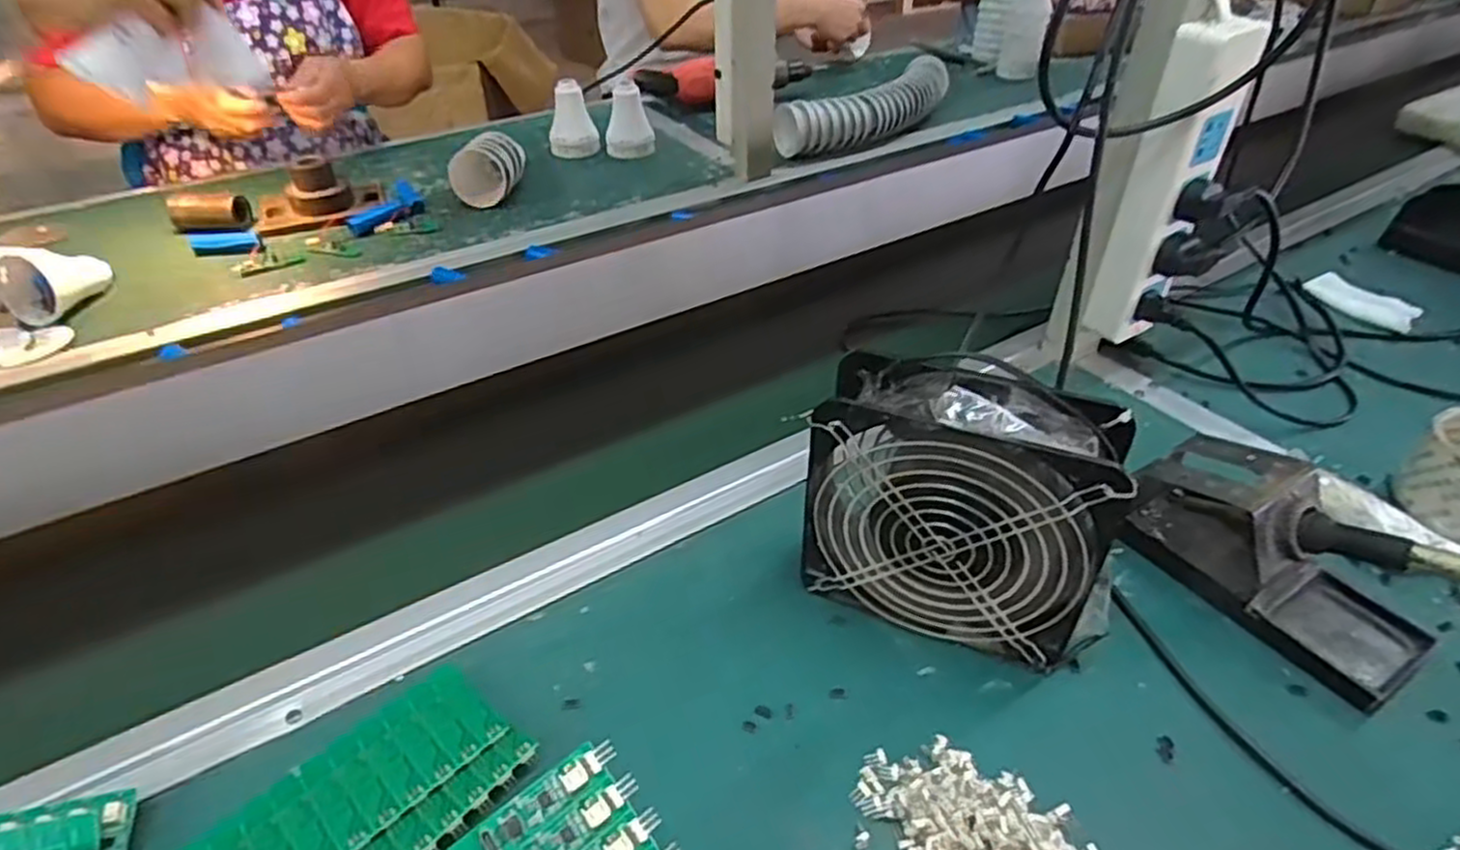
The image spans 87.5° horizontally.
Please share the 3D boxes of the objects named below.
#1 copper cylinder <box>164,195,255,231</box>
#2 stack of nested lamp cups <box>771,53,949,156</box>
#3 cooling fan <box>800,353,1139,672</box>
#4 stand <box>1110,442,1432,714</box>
[{"bbox_3d":[-0.579,-0.237,0.849,0.082,0.028,0.030,-6,40,-7],"label":"copper cylinder"},{"bbox_3d":[0.205,-0.447,1.081,0.348,0.082,0.080,-32,49,-32],"label":"stack of nested lamp cups"},{"bbox_3d":[0.123,0.047,0.407,0.157,0.152,0.057,15,42,18],"label":"cooling fan"},{"bbox_3d":[0.315,0.068,0.440,0.074,0.072,0.163,-23,44,-26],"label":"stand"}]

